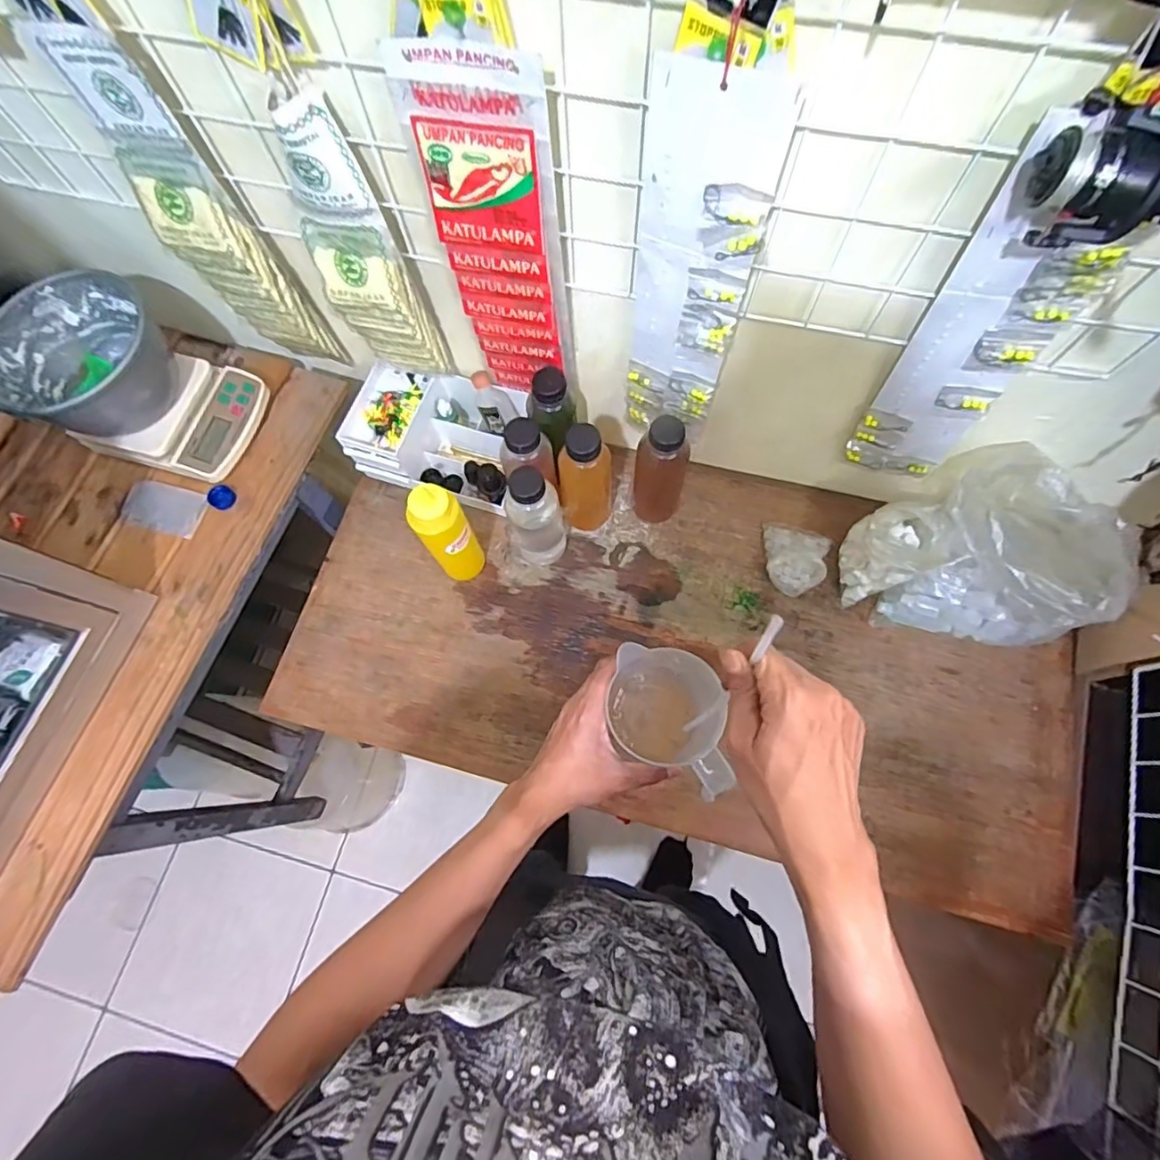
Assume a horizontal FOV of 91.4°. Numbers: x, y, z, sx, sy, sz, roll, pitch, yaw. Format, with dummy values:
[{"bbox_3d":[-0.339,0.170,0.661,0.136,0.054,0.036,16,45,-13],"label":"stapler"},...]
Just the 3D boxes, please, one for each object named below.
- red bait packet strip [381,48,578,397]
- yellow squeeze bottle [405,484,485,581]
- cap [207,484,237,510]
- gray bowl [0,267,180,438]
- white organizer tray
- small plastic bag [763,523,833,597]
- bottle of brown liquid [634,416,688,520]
[{"bbox_3d":[-0.070,-0.301,0.561,0.112,0.368,0.026,9,73,7],"label":"red bait packet strip"},{"bbox_3d":[-0.160,-0.053,0.700,0.063,0.192,0.049,-32,72,-8],"label":"yellow squeeze bottle"},{"bbox_3d":[-0.470,-0.109,0.743,0.032,0.013,0.032,-1,71,2],"label":"cap"},{"bbox_3d":[-0.601,-0.265,0.700,0.173,0.097,0.196,26,74,11],"label":"gray bowl"},{"bbox_3d":[-0.200,-0.206,0.806,0.219,0.102,0.150,13,72,7],"label":"white organizer tray"},{"bbox_3d":[0.285,-0.029,0.763,0.088,0.036,0.099,19,73,9],"label":"small plastic bag"},{"bbox_3d":[0.102,-0.135,0.723,0.063,0.196,0.078,6,71,5],"label":"bottle of brown liquid"}]

